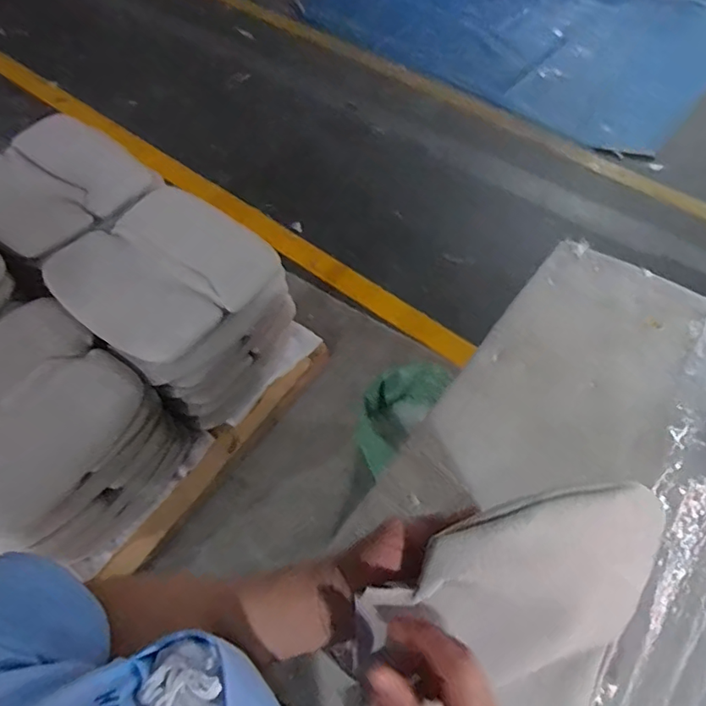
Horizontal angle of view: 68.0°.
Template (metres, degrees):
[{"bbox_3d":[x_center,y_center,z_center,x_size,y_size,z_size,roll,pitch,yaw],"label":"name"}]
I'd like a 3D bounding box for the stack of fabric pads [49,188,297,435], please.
[{"bbox_3d":[-0.452,-0.109,1.436,0.452,0.426,0.471,39,64,21],"label":"stack of fabric pads"}]

